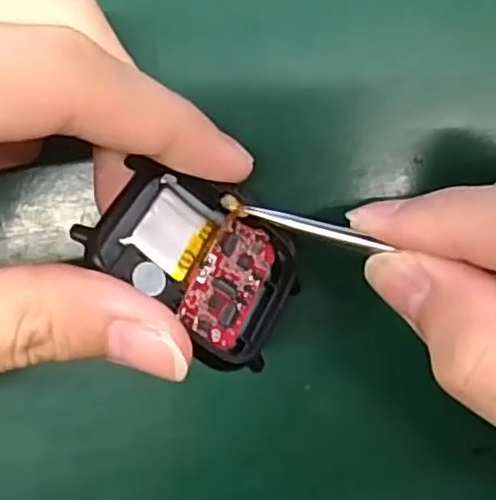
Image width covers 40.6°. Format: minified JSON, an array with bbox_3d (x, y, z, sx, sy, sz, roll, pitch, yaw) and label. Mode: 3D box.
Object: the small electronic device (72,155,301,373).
[{"bbox_3d":[-0.011,0.002,0.148,0.044,0.012,0.037,39,55,-12],"label":"small electronic device"}]

